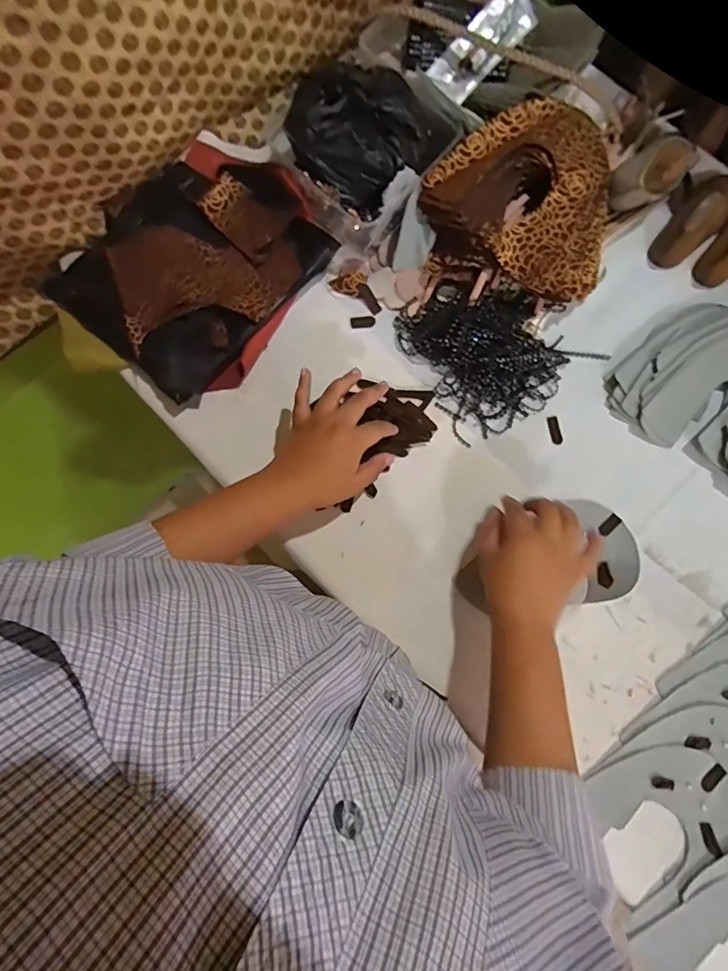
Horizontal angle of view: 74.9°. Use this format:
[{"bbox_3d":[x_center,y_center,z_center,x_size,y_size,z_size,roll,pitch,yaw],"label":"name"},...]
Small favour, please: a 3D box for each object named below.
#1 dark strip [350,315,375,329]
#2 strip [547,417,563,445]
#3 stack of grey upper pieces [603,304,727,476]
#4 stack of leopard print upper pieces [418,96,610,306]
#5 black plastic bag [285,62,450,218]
[{"bbox_3d":[-0.001,-0.182,0.529,0.027,0.005,0.014,-7,78,-2],"label":"dark strip"},{"bbox_3d":[0.205,-0.059,0.507,0.011,0.004,0.030,-9,78,-2],"label":"strip"},{"bbox_3d":[0.381,-0.110,0.497,0.200,0.044,0.186,35,80,7],"label":"stack of grey upper pieces"},{"bbox_3d":[0.168,-0.295,0.493,0.198,0.064,0.179,24,79,5],"label":"stack of leopard print upper pieces"},{"bbox_3d":[0.003,-0.368,0.490,0.129,0.077,0.142,43,81,8],"label":"black plastic bag"}]

